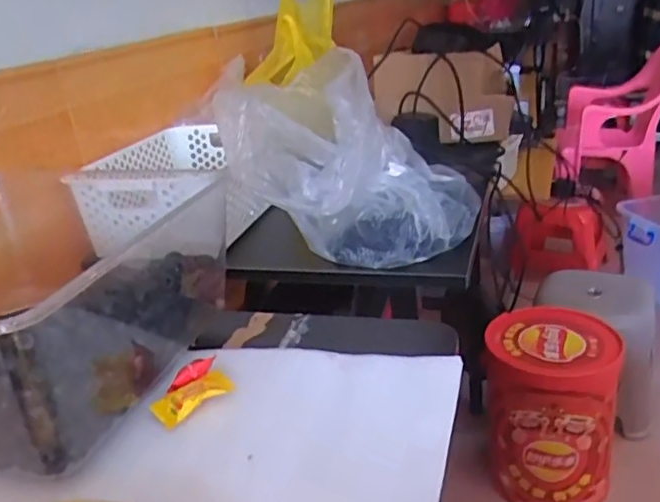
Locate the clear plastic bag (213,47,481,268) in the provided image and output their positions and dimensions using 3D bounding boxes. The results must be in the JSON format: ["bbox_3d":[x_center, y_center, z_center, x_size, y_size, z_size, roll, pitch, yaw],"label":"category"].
[{"bbox_3d":[0.024,-0.093,0.707,0.260,0.192,0.198,2,25,16],"label":"clear plastic bag"}]

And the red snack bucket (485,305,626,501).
[{"bbox_3d":[0.450,0.327,1.288,0.233,0.342,0.223,-4,24,2],"label":"red snack bucket"}]

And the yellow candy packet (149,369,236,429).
[{"bbox_3d":[-0.106,0.113,0.488,0.059,0.013,0.032,-20,28,-31],"label":"yellow candy packet"}]

